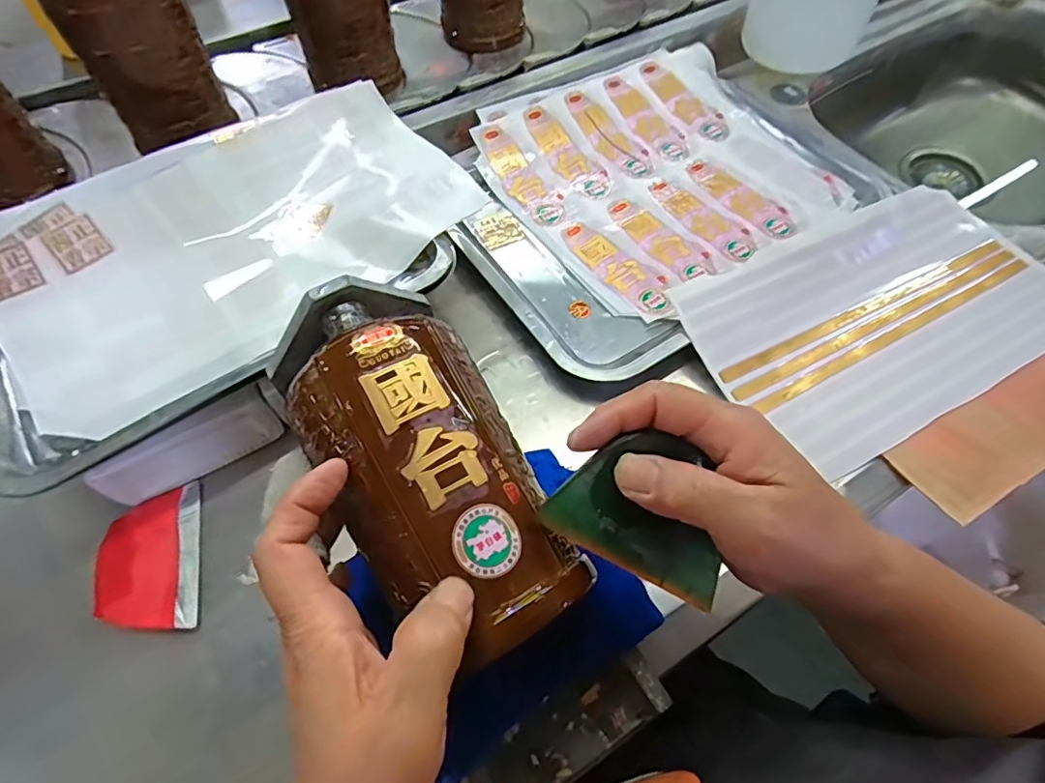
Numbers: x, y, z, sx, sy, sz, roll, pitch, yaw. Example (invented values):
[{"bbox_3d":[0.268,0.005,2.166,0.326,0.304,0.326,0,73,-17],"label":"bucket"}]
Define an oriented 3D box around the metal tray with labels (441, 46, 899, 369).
[{"bbox_3d":[0.115,-0.199,0.502,0.388,0.025,0.294,-35,68,-18],"label":"metal tray with labels"}]

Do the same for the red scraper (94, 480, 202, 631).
[{"bbox_3d":[-0.230,0.104,0.333,0.055,0.012,0.088,-14,63,-10],"label":"red scraper"}]

